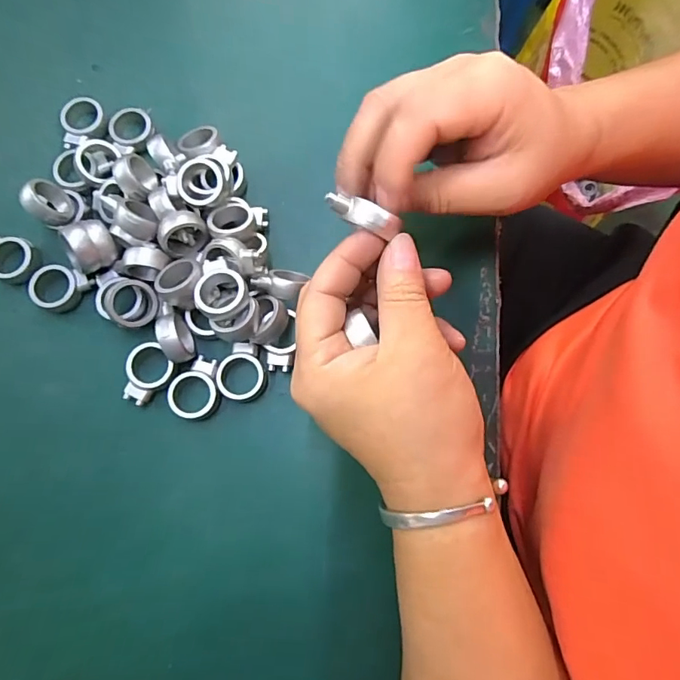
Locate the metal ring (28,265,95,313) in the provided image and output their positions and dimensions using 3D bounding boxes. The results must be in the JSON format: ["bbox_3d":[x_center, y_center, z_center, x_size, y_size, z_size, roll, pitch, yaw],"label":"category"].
[{"bbox_3d":[-0.158,-0.031,0.267,0.026,0.009,0.028,0,77,0],"label":"metal ring"}]

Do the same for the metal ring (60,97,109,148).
[{"bbox_3d":[-0.157,-0.132,0.291,0.027,0.013,0.027,0,77,0],"label":"metal ring"}]

